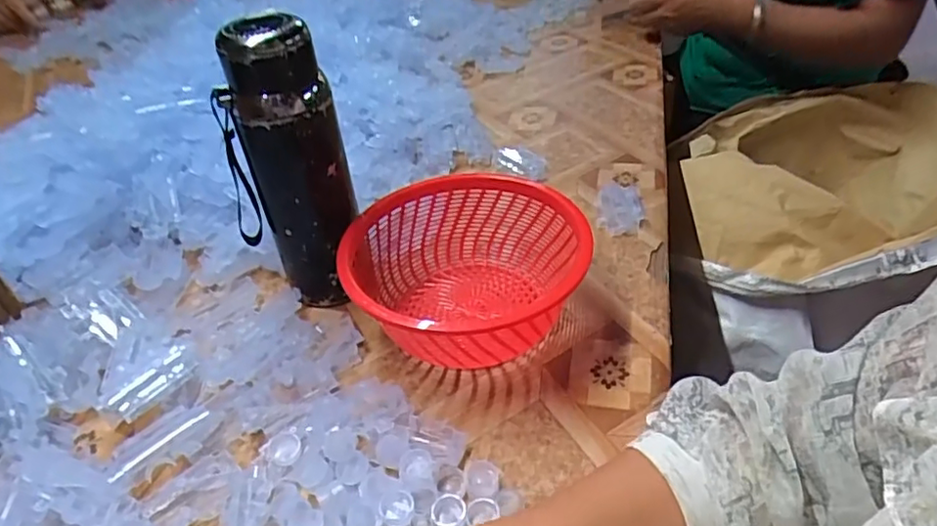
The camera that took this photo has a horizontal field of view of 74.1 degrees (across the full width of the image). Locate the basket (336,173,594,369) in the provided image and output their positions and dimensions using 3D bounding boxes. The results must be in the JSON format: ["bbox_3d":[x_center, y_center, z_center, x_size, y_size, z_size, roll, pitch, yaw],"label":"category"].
[{"bbox_3d":[-0.003,0.012,0.483,0.173,0.078,0.177,-3,38,1],"label":"basket"}]

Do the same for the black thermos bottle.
[{"bbox_3d":[-0.138,-0.071,0.480,0.085,0.218,0.062,19,44,27],"label":"black thermos bottle"}]

